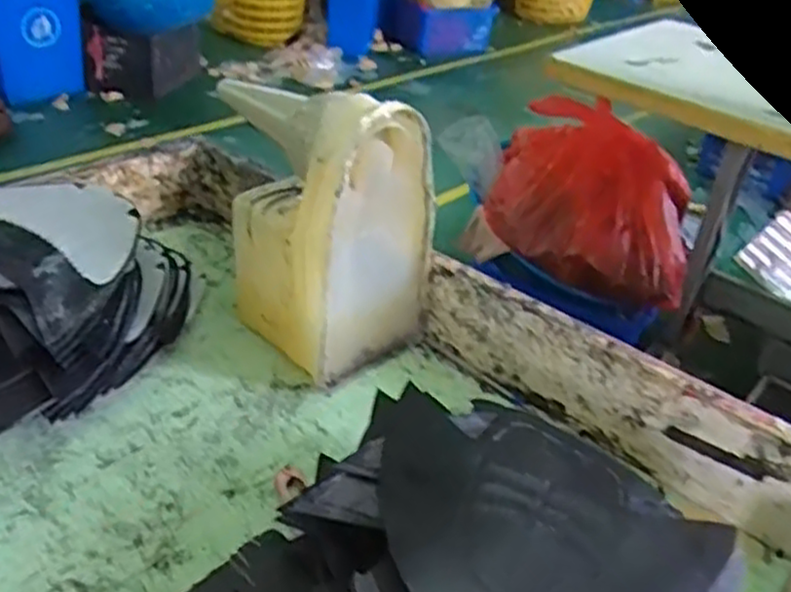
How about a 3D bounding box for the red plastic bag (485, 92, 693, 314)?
[{"bbox_3d":[0.422,-0.210,1.603,0.420,0.272,0.401,13,34,11],"label":"red plastic bag"}]

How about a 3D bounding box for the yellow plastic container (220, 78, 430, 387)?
[{"bbox_3d":[-0.048,-0.054,0.562,0.111,0.203,0.115,-24,43,-37],"label":"yellow plastic container"}]

